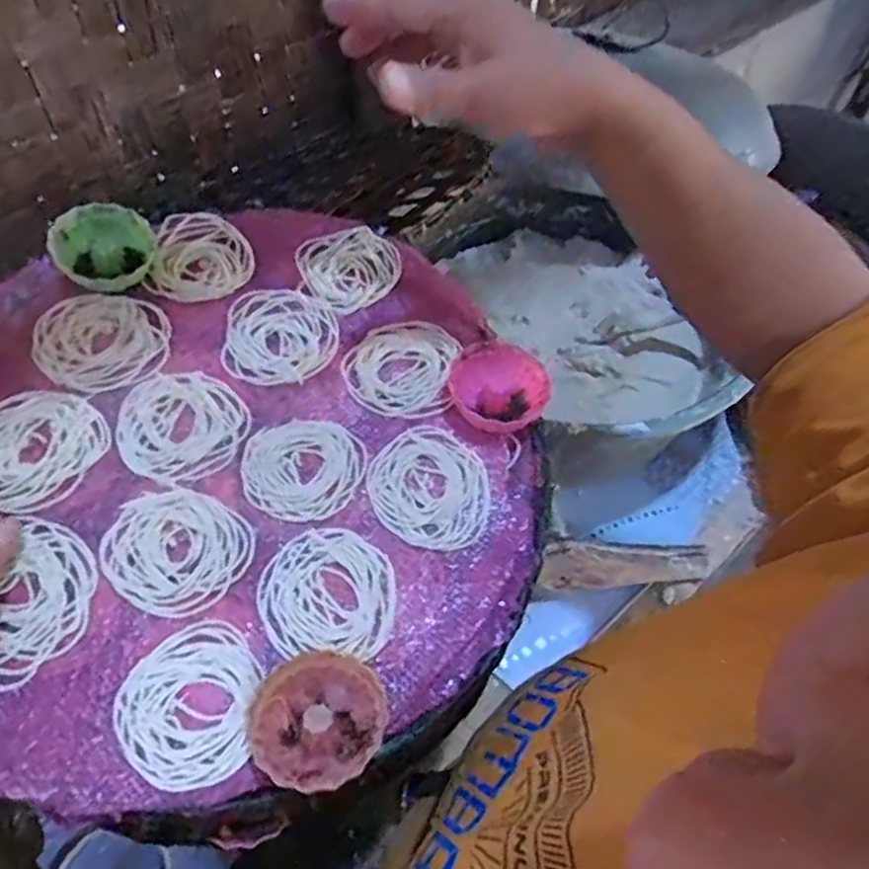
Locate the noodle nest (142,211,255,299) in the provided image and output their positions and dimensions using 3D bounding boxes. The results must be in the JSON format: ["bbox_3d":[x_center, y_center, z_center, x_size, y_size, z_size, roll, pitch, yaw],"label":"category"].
[{"bbox_3d":[-0.158,-0.123,0.467,0.065,0.010,0.069,5,58,0],"label":"noodle nest"}]

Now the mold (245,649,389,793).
[{"bbox_3d":[-0.054,0.133,0.320,0.062,0.019,0.057,1,58,-2],"label":"mold"}]

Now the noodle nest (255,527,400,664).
[{"bbox_3d":[-0.056,0.082,0.362,0.072,0.004,0.068,0,58,-3],"label":"noodle nest"}]

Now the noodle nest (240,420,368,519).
[{"bbox_3d":[-0.077,0.018,0.397,0.068,0.004,0.061,12,58,4],"label":"noodle nest"}]

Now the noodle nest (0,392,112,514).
[{"bbox_3d":[-0.224,0.006,0.384,0.072,0.006,0.071,1,58,-2],"label":"noodle nest"}]

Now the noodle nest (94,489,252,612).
[{"bbox_3d":[-0.138,0.060,0.366,0.071,0.005,0.065,1,58,-2],"label":"noodle nest"}]

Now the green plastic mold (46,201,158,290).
[{"bbox_3d":[-0.214,-0.121,0.445,0.061,0.030,0.052,-26,63,-18],"label":"green plastic mold"}]

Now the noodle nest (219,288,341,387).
[{"bbox_3d":[-0.100,-0.064,0.445,0.072,0.005,0.073,3,58,-1],"label":"noodle nest"}]

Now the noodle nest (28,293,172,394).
[{"bbox_3d":[-0.206,-0.059,0.425,0.076,0.016,0.070,1,58,-2],"label":"noodle nest"}]

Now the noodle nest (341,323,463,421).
[{"bbox_3d":[-0.021,-0.045,0.437,0.069,0.006,0.070,12,58,5],"label":"noodle nest"}]

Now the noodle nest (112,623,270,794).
[{"bbox_3d":[-0.113,0.129,0.327,0.068,0.004,0.069,34,62,17],"label":"noodle nest"}]

